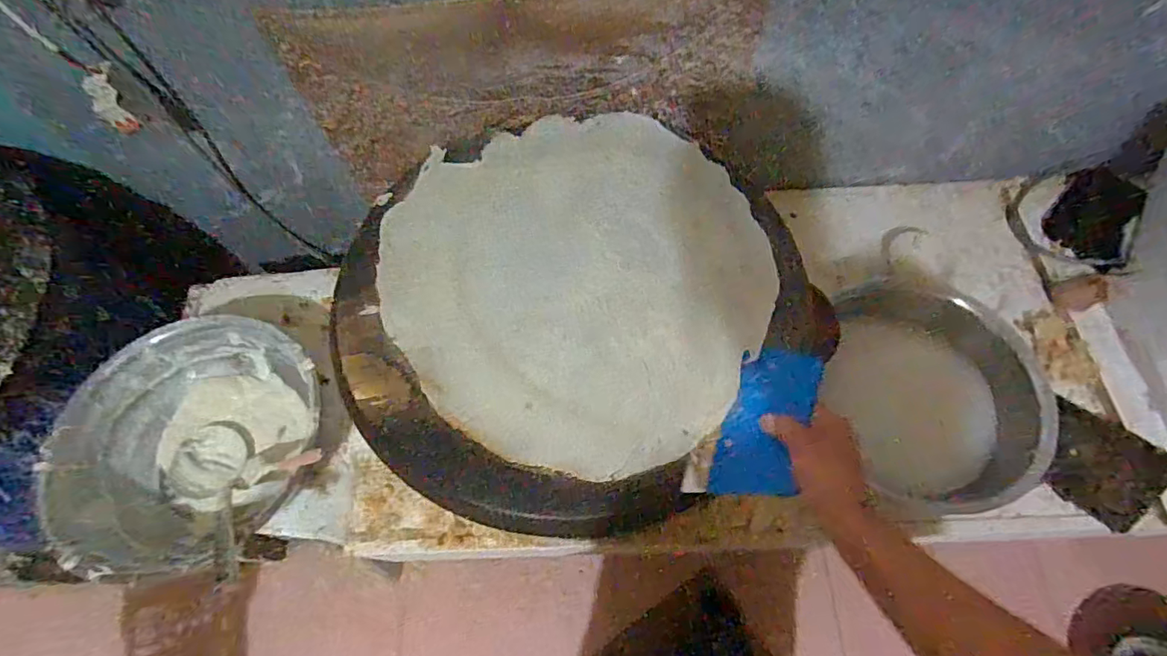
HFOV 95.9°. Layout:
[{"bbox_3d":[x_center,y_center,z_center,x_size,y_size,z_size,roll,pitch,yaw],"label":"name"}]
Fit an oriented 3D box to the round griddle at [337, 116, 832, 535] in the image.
[{"bbox_3d":[-0.024,-0.045,0.612,0.506,0.040,0.486,-1,64,1],"label":"round griddle"}]

